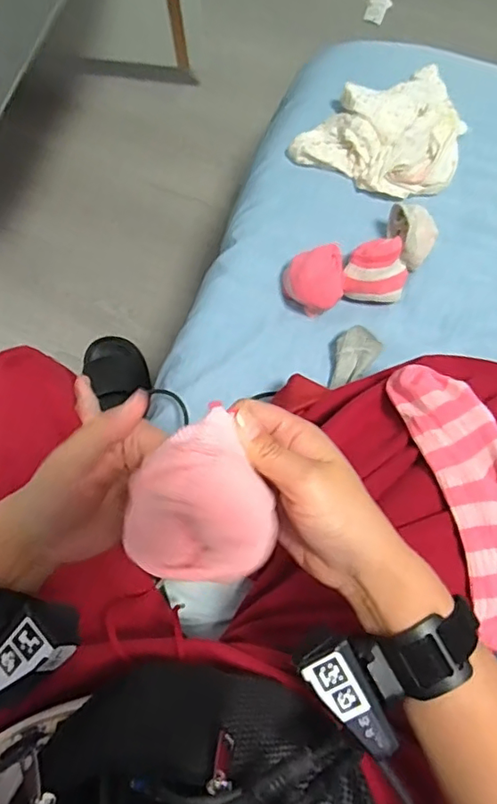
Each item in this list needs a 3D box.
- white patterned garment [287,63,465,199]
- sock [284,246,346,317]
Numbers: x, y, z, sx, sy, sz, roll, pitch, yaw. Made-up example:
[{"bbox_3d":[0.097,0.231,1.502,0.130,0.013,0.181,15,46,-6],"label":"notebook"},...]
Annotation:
[{"bbox_3d":[0.161,-0.333,0.656,0.184,0.039,0.164,16,78,4],"label":"white patterned garment"},{"bbox_3d":[0.073,-0.129,0.602,0.058,0.054,0.063,-8,77,-1],"label":"sock"}]

